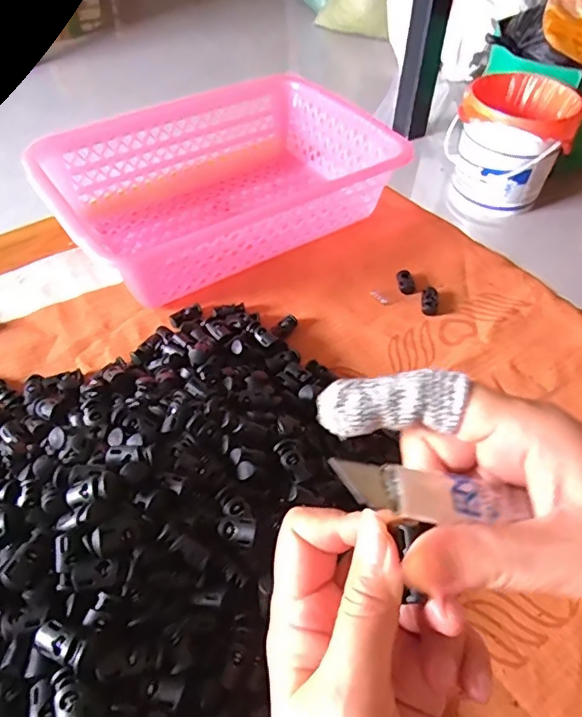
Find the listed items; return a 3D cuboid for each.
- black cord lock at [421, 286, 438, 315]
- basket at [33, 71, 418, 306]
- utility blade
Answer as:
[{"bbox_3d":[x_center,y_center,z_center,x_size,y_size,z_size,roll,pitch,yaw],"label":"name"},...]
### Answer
[{"bbox_3d":[0.121,-0.051,0.465,0.015,0.009,0.031,5,50,3],"label":"black cord lock"},{"bbox_3d":[-0.064,-0.165,0.514,0.299,0.075,0.215,-31,57,-24],"label":"basket"},{"bbox_3d":[0.051,0.049,0.191,0.077,0.006,0.021,11,47,-18],"label":"utility blade"}]

